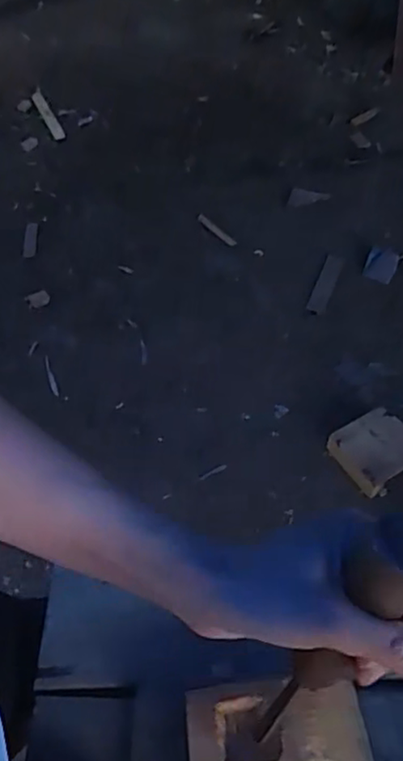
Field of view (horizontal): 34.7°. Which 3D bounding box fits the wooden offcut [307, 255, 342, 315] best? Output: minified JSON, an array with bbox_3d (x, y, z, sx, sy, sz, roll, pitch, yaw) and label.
[{"bbox_3d":[0.324,-0.257,1.684,0.047,0.011,0.215,18,55,12],"label":"wooden offcut"}]

